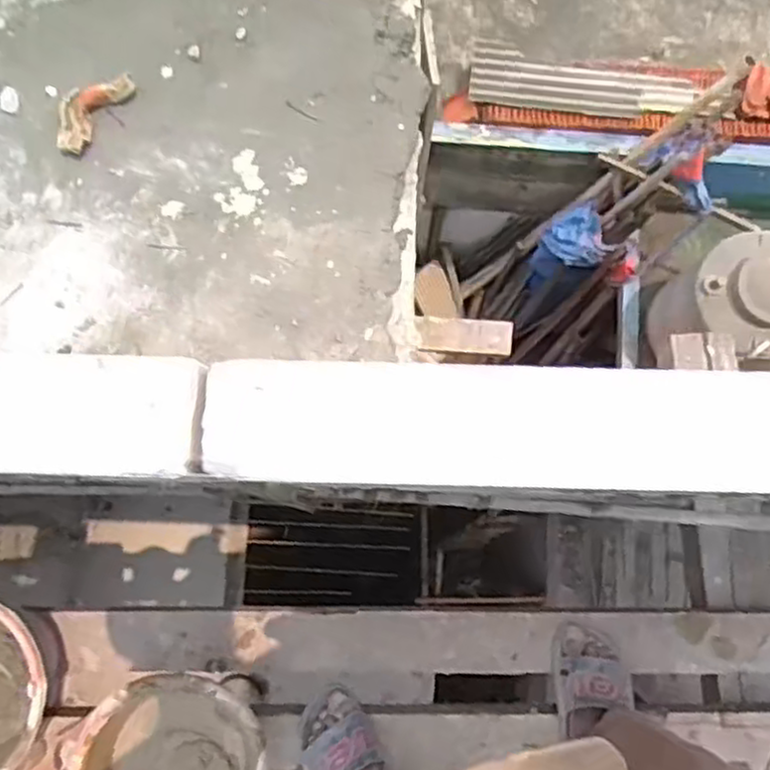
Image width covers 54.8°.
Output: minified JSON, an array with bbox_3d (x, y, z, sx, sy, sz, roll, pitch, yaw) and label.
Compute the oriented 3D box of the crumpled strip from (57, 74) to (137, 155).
[{"bbox_3d":[-0.540,-0.503,1.352,0.083,0.030,0.175,36,84,5],"label":"crumpled strip"}]

